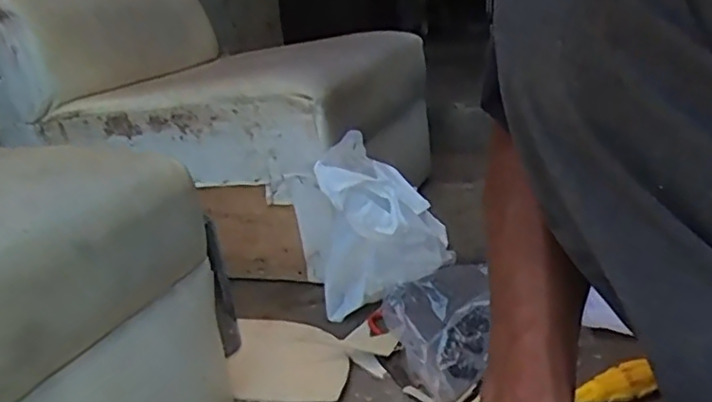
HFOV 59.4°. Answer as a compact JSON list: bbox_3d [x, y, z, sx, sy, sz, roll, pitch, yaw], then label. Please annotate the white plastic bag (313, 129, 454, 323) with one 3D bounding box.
[{"bbox_3d":[0.034,0.039,0.772,0.161,0.211,0.144,-6,20,4],"label":"white plastic bag"}]

